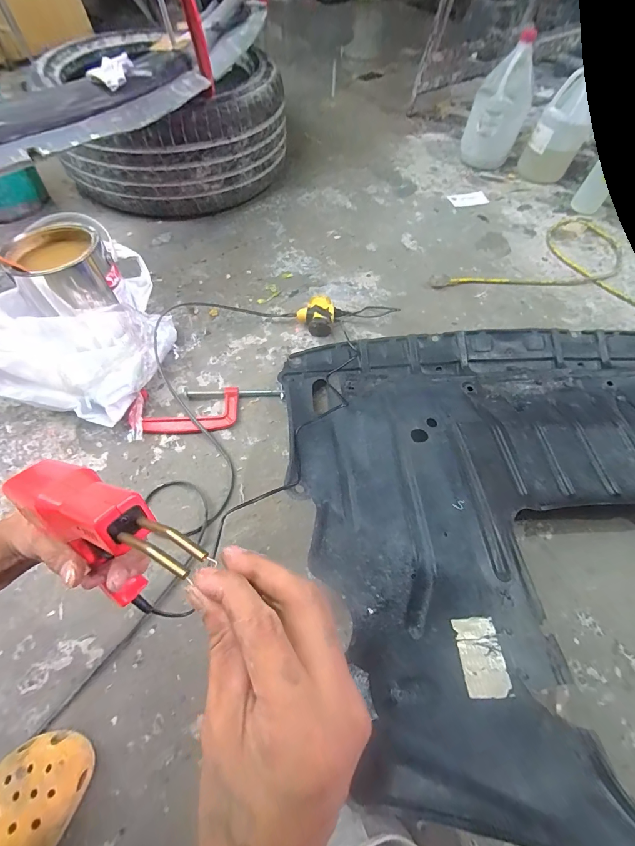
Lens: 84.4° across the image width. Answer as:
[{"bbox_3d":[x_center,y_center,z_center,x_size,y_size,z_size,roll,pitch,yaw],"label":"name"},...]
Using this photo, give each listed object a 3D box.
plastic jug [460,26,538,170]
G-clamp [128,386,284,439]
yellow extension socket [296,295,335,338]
[{"bbox_3d":[0.586,-1.020,1.138,0.139,0.293,0.143,-18,62,-11],"label":"plastic jug"},{"bbox_3d":[-0.215,-0.029,0.681,0.283,0.034,0.102,-4,60,-3],"label":"G-clamp"},{"bbox_3d":[-0.004,-0.249,0.814,0.087,0.044,0.098,6,60,2],"label":"yellow extension socket"}]

